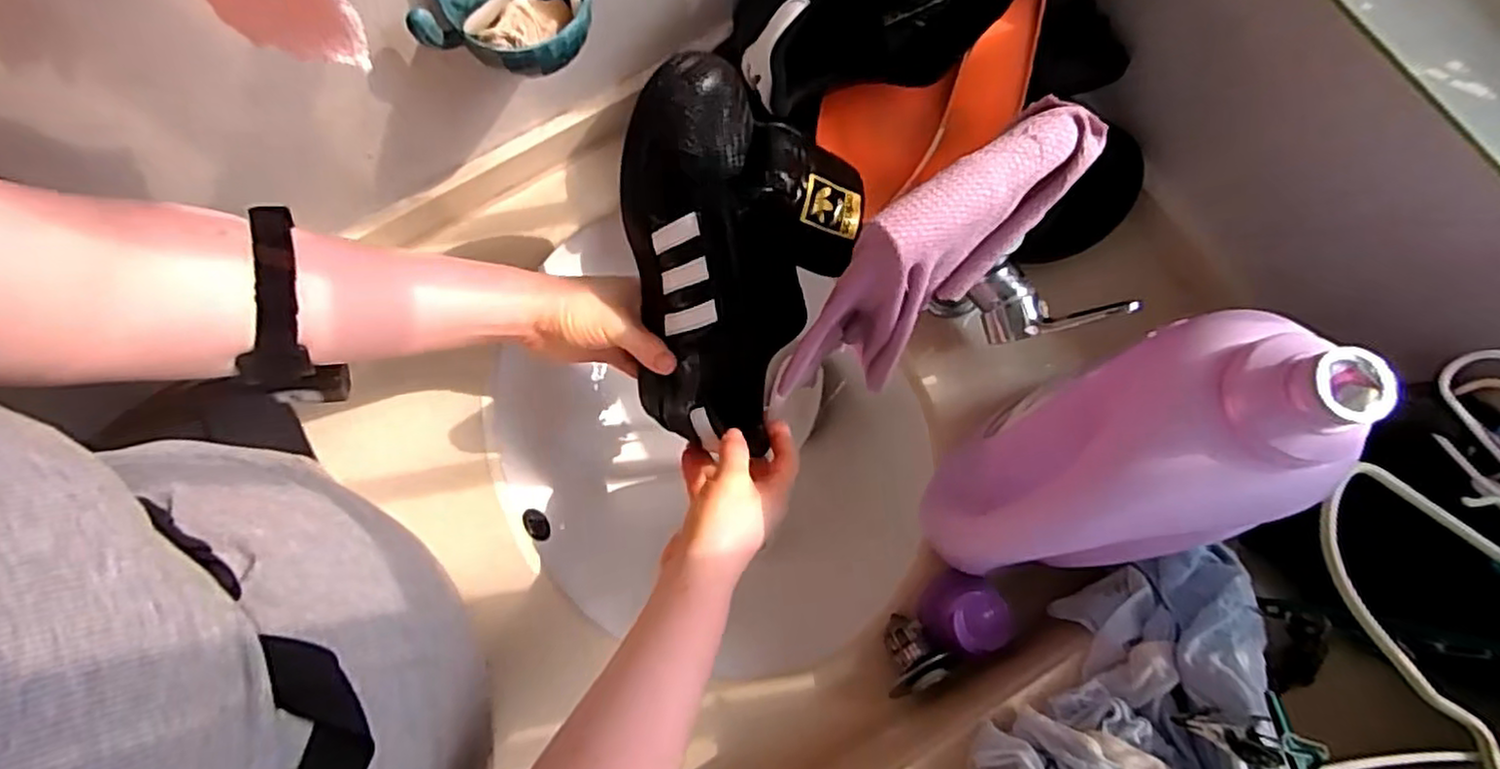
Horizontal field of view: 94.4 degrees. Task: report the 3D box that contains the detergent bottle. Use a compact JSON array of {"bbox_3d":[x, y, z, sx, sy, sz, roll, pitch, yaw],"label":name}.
[{"bbox_3d":[0.176,0.047,0.391,0.083,0.290,0.109,-12,75,-33],"label":"detergent bottle"}]

